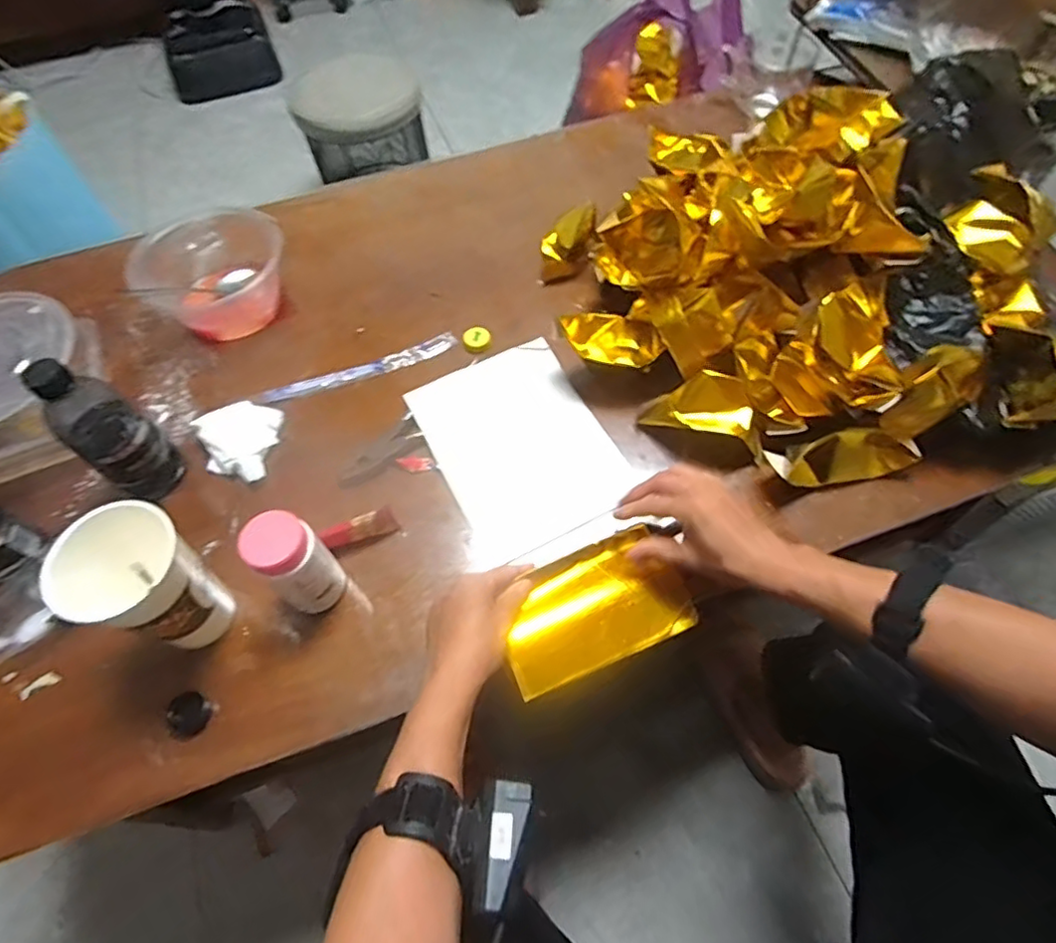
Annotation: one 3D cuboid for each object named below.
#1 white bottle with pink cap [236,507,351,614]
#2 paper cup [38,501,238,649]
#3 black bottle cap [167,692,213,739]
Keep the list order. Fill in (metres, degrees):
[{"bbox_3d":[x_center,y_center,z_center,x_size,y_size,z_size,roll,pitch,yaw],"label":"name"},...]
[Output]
[{"bbox_3d":[-0.187,0.076,0.499,0.049,0.109,0.050,-1,60,2],"label":"white bottle with pink cap"},{"bbox_3d":[-0.291,0.092,0.479,0.082,0.135,0.082,-1,60,2],"label":"paper cup"},{"bbox_3d":[-0.274,0.197,0.489,0.025,0.019,0.032,24,64,16],"label":"black bottle cap"}]

